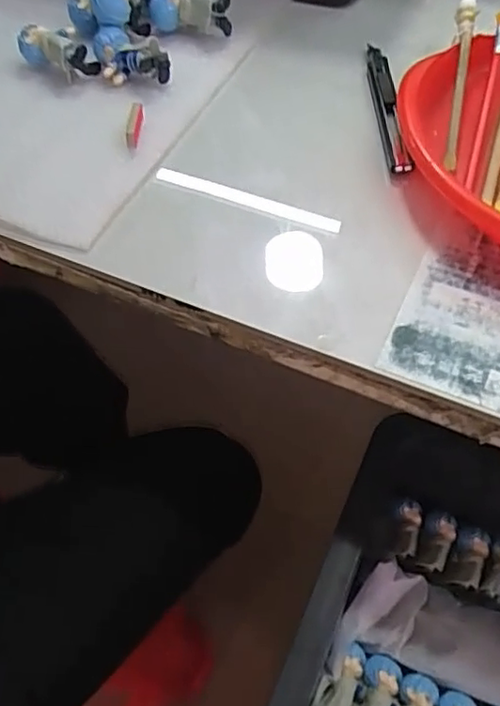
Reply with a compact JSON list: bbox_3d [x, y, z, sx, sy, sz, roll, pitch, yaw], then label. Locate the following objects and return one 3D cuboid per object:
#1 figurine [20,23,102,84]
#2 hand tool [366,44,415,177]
[{"bbox_3d":[-0.143,-0.225,0.455,0.061,0.027,0.020,27,63,20],"label":"figurine"},{"bbox_3d":[0.094,-0.172,0.422,0.017,0.011,0.138,-2,57,3],"label":"hand tool"}]

